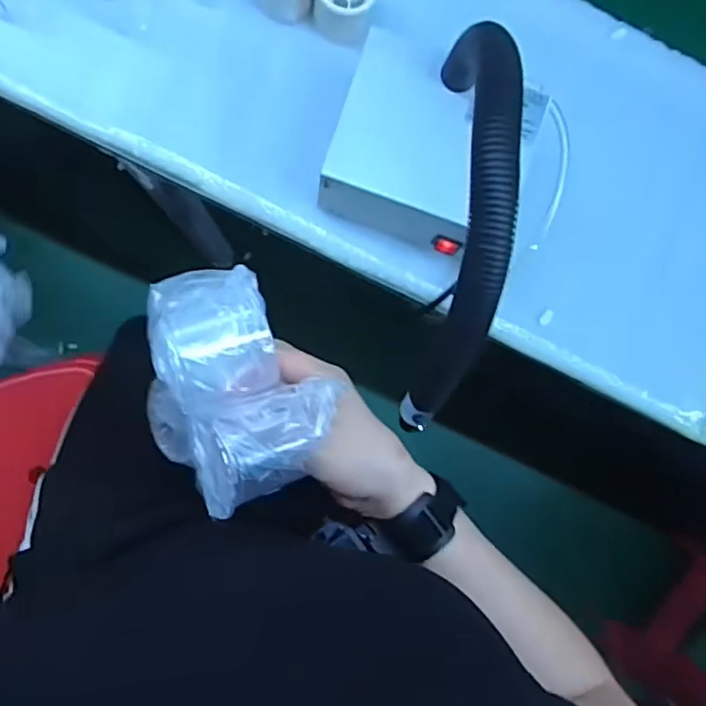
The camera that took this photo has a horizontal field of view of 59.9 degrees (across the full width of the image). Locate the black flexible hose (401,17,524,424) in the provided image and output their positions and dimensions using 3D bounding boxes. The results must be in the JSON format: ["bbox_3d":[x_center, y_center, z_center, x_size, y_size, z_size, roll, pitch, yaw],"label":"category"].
[{"bbox_3d":[0.070,-0.065,0.397,0.036,0.095,0.275,5,108,-4],"label":"black flexible hose"}]

